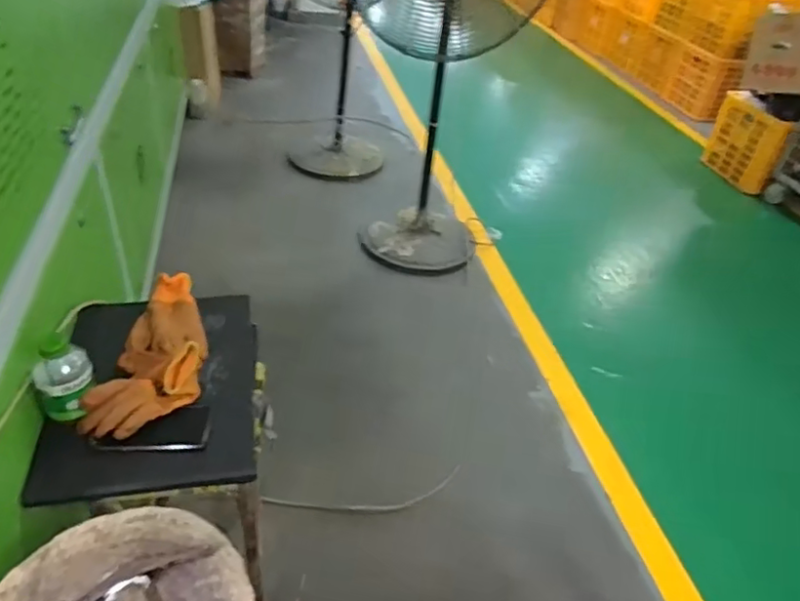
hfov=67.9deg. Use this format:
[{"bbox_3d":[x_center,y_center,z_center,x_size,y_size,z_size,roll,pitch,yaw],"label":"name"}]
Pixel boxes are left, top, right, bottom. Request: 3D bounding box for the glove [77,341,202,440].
[{"bbox_3d":[-0.391,0.130,0.899,0.109,0.052,0.188,33,45,29],"label":"glove"}]

